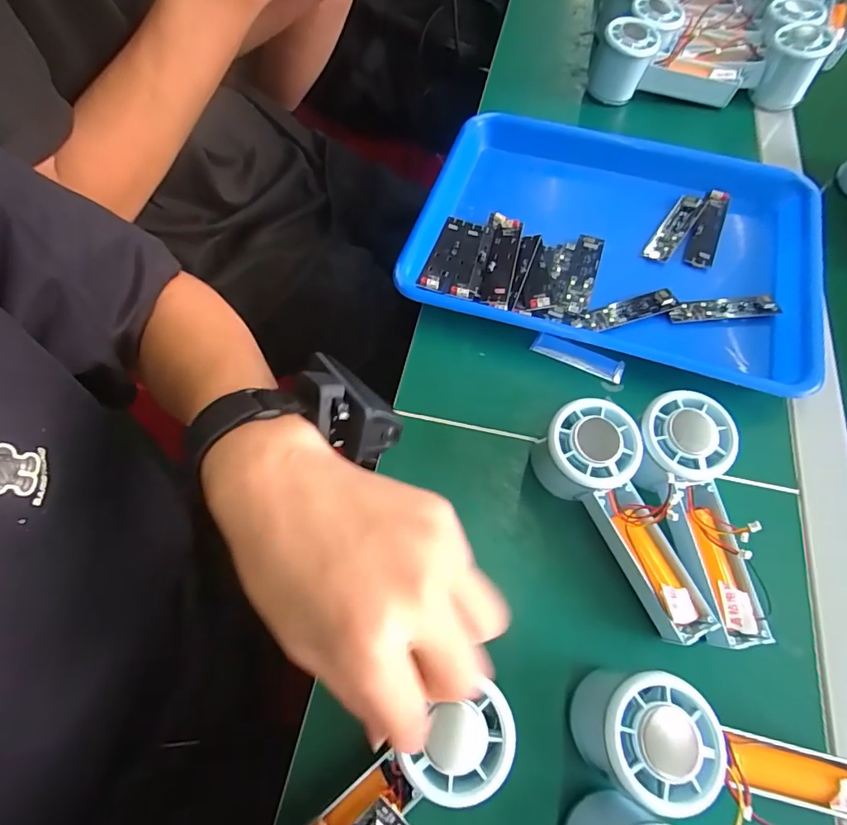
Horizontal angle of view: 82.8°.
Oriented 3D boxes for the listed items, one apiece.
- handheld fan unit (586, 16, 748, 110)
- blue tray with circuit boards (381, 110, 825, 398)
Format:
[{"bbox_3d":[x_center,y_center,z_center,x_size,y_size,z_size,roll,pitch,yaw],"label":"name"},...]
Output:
[{"bbox_3d":[0.259,-0.368,0.522,0.149,0.060,0.047,9,64,-8],"label":"handheld fan unit"},{"bbox_3d":[0.173,-0.152,0.428,0.338,0.033,0.240,17,65,9],"label":"blue tray with circuit boards"}]

